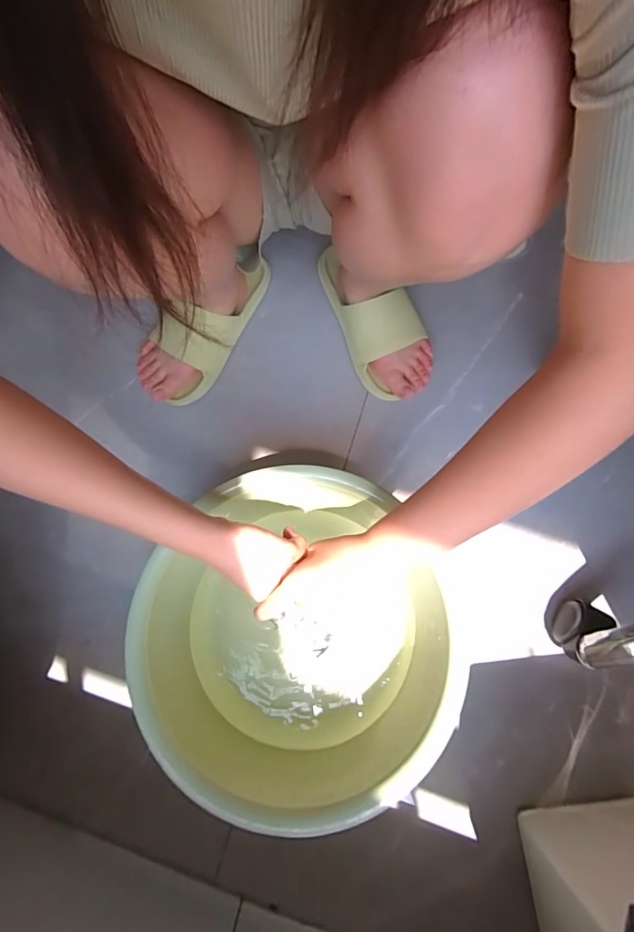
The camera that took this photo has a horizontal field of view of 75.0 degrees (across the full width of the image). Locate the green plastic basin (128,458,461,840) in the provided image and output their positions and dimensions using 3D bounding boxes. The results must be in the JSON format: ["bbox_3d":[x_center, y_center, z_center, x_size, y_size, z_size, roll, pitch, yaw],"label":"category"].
[{"bbox_3d":[-0.029,0.167,0.435,0.275,0.131,0.301,-9,75,-1],"label":"green plastic basin"}]

